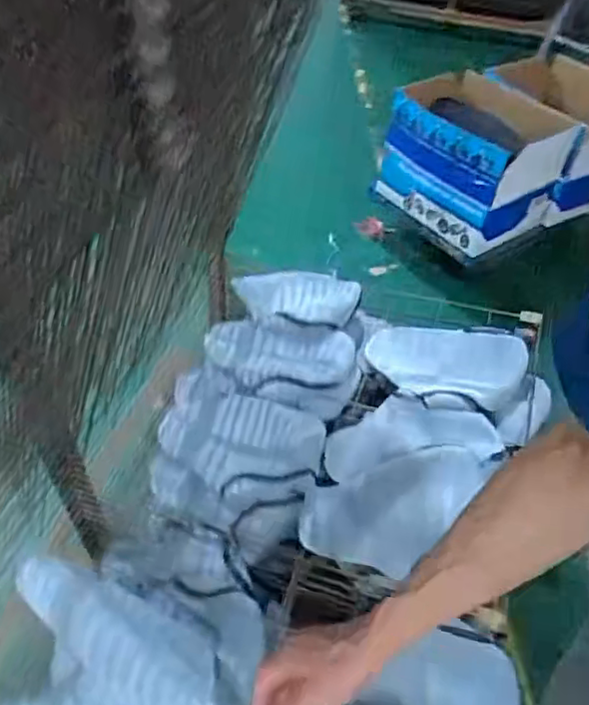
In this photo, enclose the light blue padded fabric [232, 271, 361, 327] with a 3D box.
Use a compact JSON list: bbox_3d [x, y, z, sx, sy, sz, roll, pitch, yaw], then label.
[{"bbox_3d":[0.000,-0.114,1.173,0.262,0.038,0.117,12,48,28],"label":"light blue padded fabric"}]

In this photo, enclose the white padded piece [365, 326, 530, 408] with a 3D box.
[{"bbox_3d":[0.265,0.010,1.088,0.273,0.036,0.165,9,46,30],"label":"white padded piece"}]

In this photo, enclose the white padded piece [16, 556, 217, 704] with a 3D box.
[{"bbox_3d":[-0.236,0.364,0.788,0.320,0.052,0.128,25,52,19],"label":"white padded piece"}]

